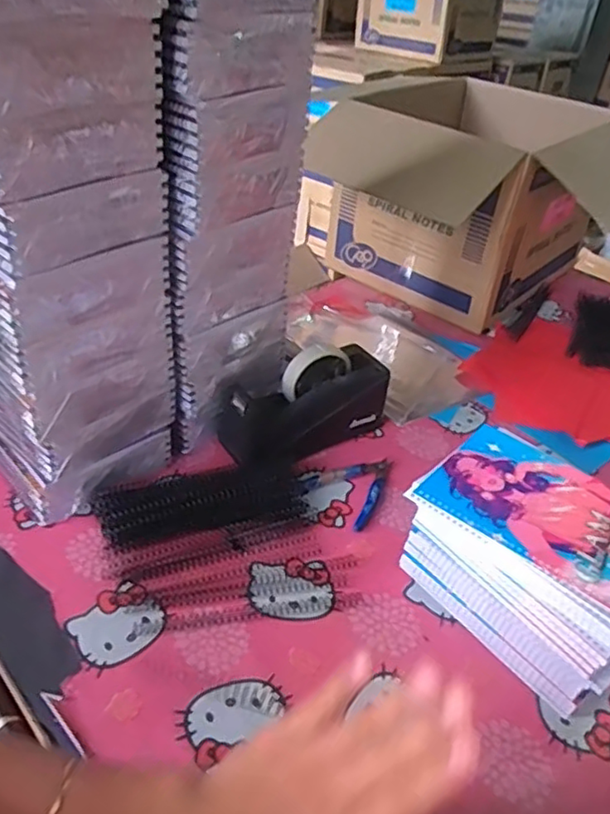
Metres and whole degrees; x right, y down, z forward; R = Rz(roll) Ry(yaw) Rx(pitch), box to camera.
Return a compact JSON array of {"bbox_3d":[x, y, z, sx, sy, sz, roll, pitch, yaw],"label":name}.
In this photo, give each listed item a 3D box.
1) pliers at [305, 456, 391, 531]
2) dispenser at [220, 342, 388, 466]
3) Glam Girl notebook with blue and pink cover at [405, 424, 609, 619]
[{"bbox_3d":[0.063,0.087,0.717,0.087,0.008,0.108,34,45,30],"label":"pliers"},{"bbox_3d":[0.000,-0.008,0.752,0.211,0.100,0.096,-19,45,-30],"label":"dispenser"},{"bbox_3d":[0.214,0.091,0.564,0.194,0.010,0.147,32,44,29],"label":"Glam Girl notebook with blue and pink cover"}]

